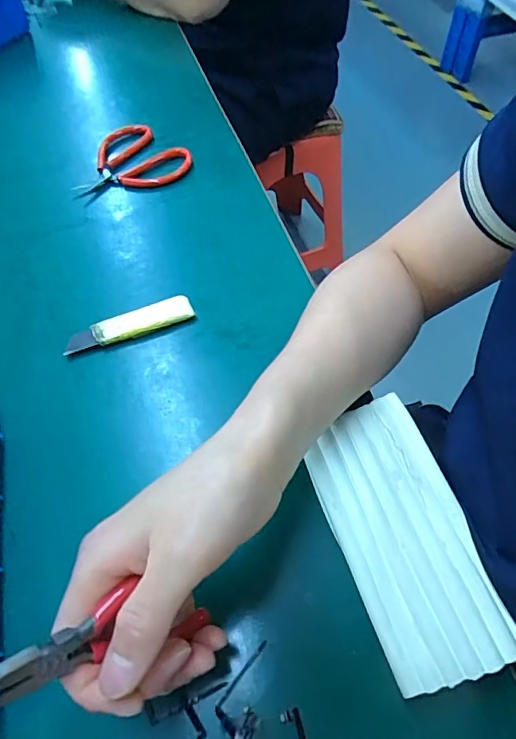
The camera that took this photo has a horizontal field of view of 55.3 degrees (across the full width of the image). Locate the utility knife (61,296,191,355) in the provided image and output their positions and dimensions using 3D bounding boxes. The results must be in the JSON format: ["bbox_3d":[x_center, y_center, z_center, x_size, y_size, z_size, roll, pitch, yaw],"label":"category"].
[{"bbox_3d":[-0.105,-0.036,0.406,0.105,0.012,0.023,-21,57,-10],"label":"utility knife"}]

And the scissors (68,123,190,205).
[{"bbox_3d":[-0.145,-0.219,0.531,0.109,0.011,0.117,39,66,25],"label":"scissors"}]

